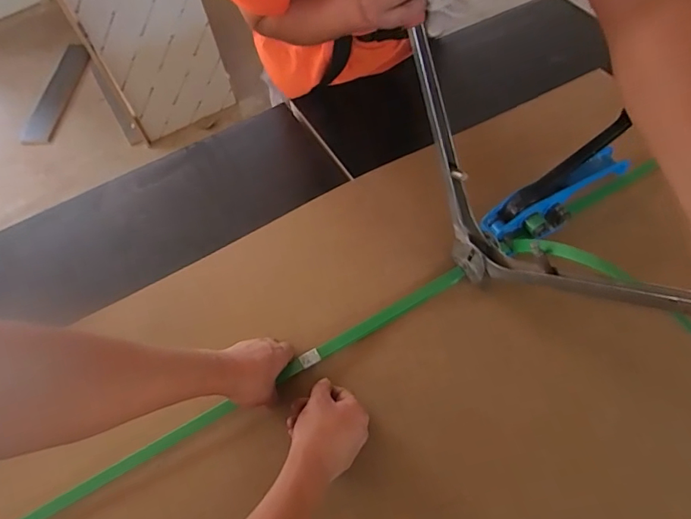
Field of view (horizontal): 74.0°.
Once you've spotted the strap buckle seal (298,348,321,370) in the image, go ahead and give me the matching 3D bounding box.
[{"bbox_3d":[-0.047,0.132,0.608,0.028,0.004,0.019,-25,61,-11],"label":"strap buckle seal"}]

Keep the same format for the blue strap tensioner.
[{"bbox_3d":[0.331,-0.114,0.676,0.266,0.107,0.070,-28,62,-12],"label":"blue strap tensioner"}]

